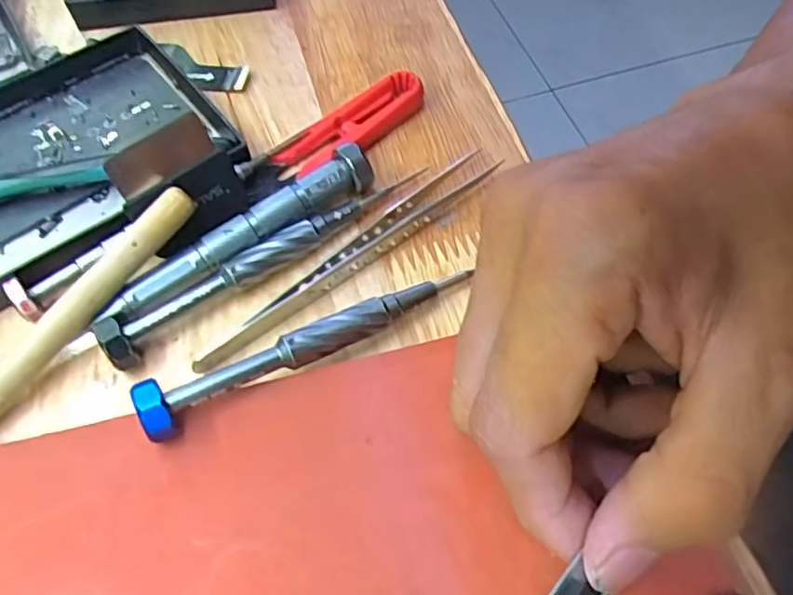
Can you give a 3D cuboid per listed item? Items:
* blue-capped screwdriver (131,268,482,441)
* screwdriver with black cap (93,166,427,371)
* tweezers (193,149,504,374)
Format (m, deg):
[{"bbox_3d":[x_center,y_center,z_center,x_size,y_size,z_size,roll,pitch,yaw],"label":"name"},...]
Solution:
[{"bbox_3d":[-0.024,0.014,0.195,0.106,0.021,0.014,-26,59,-13],"label":"blue-capped screwdriver"},{"bbox_3d":[-0.043,-0.018,0.220,0.124,0.014,0.015,-36,62,-18],"label":"screwdriver with black cap"},{"bbox_3d":[-0.014,-0.016,0.223,0.129,0.006,0.012,-38,63,-20],"label":"tweezers"}]

